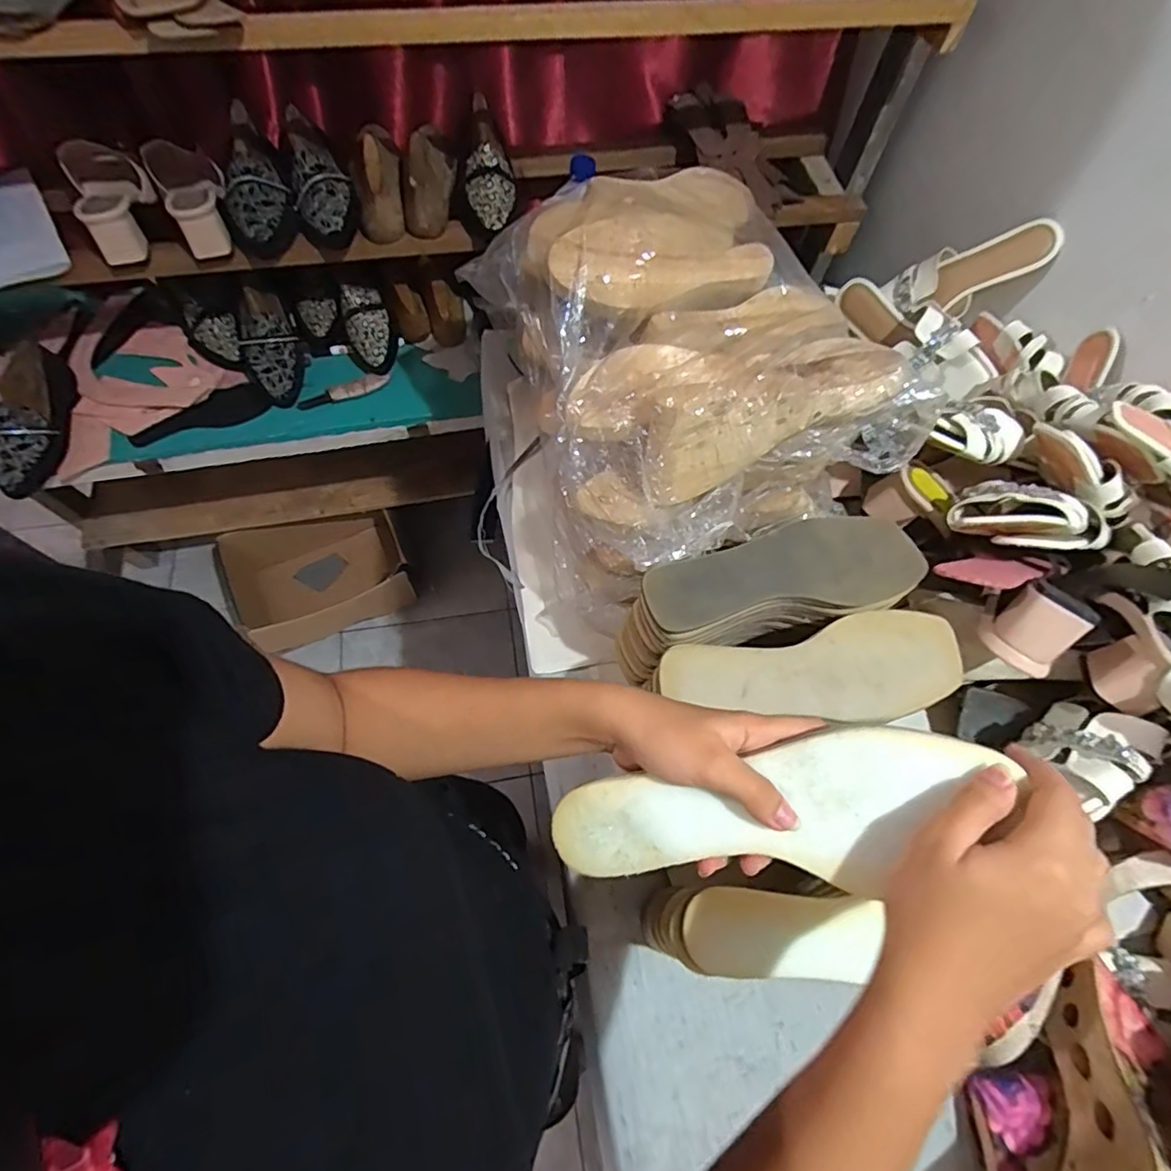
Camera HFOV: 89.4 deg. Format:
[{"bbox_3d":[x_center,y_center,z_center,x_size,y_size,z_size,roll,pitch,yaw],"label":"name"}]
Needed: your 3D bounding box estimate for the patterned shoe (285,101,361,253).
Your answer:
[{"bbox_3d":[-0.363,-0.556,0.797,0.078,0.072,0.213,-17,66,-12],"label":"patterned shoe"}]

